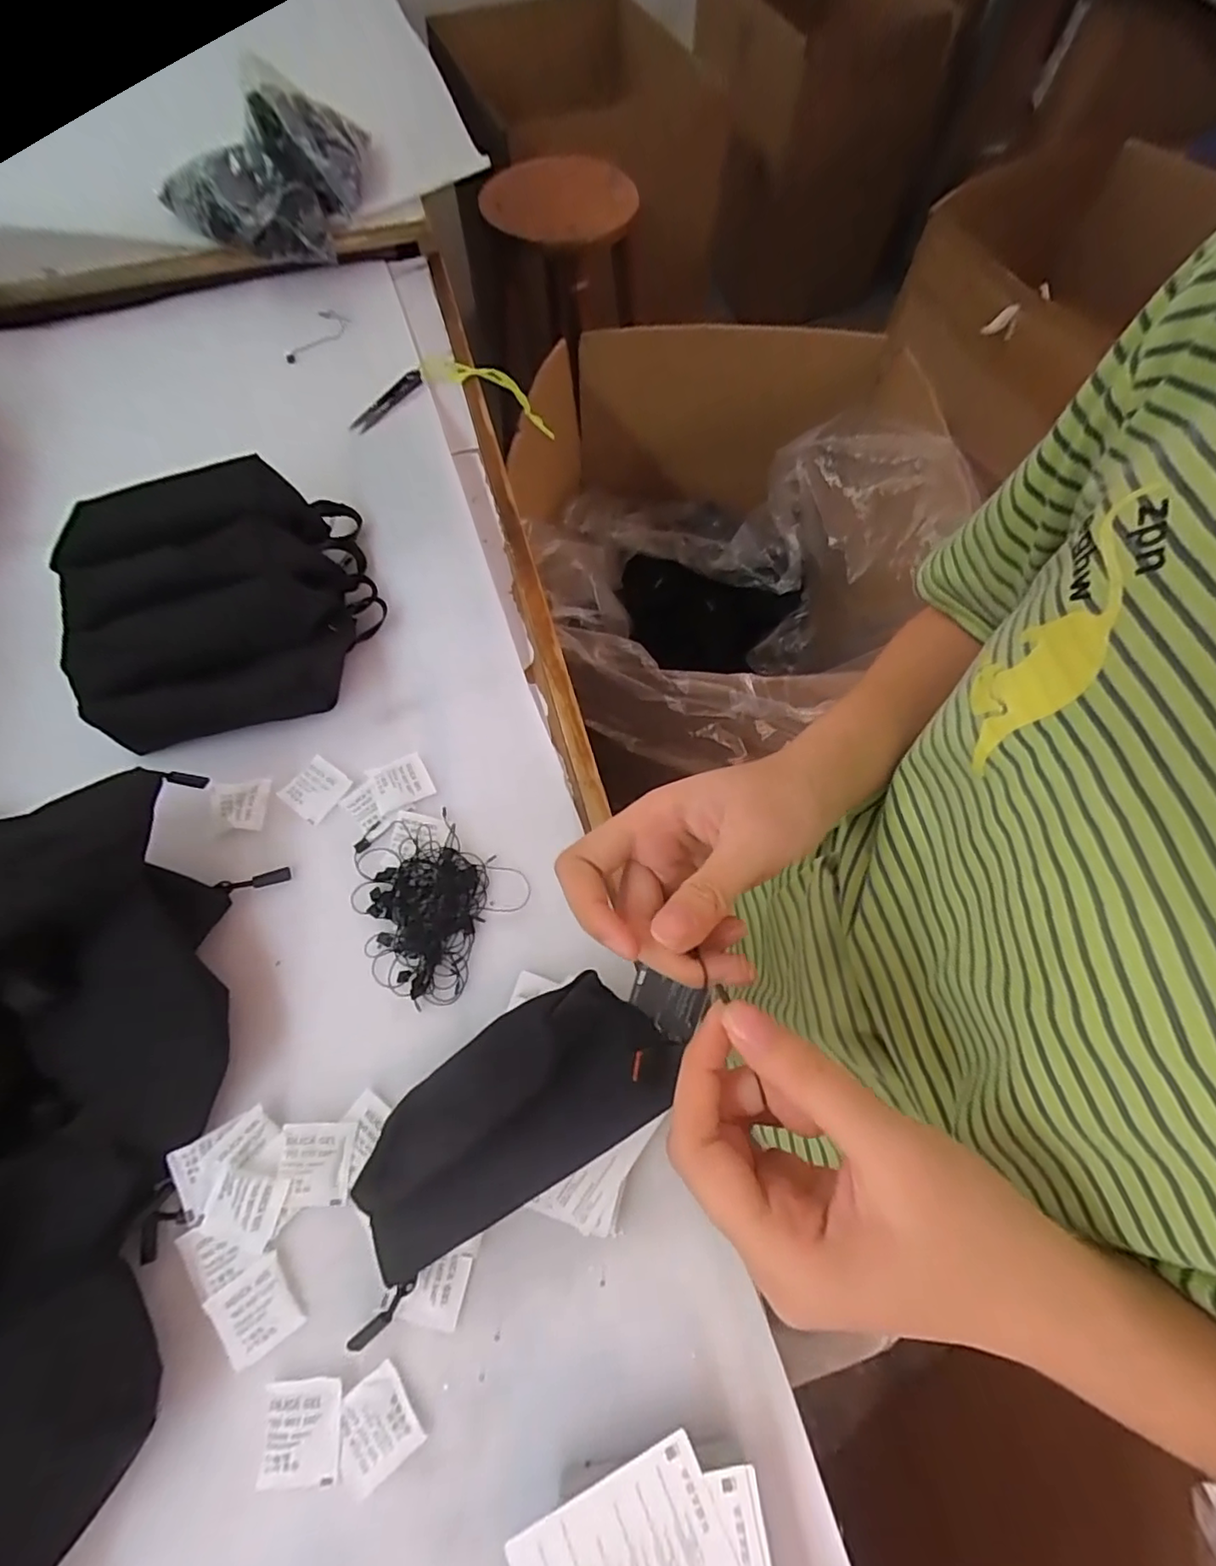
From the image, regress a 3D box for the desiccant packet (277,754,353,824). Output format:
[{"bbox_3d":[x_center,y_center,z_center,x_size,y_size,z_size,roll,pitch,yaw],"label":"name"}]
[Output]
[{"bbox_3d":[-0.211,0.004,0.430,0.037,0.005,0.041,34,71,14],"label":"desiccant packet"}]

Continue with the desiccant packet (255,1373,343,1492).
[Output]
[{"bbox_3d":[-0.150,0.319,0.292,0.040,0.004,0.040,-4,67,-1],"label":"desiccant packet"}]

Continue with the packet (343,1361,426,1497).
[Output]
[{"bbox_3d":[-0.114,0.318,0.295,0.033,0.004,0.039,-35,71,-14],"label":"packet"}]

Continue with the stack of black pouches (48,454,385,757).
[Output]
[{"bbox_3d":[-0.289,-0.139,0.452,0.201,0.085,0.194,-13,67,-5],"label":"stack of black pouches"}]

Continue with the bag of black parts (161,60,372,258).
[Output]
[{"bbox_3d":[-0.341,-0.615,0.592,0.214,0.105,0.125,-21,68,-8],"label":"bag of black parts"}]

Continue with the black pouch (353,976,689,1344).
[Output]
[{"bbox_3d":[-0.059,0.171,0.291,0.205,0.038,0.079,-41,70,12],"label":"black pouch"}]

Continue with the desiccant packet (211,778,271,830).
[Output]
[{"bbox_3d":[-0.264,0.014,0.424,0.036,0.006,0.038,-1,67,0],"label":"desiccant packet"}]

